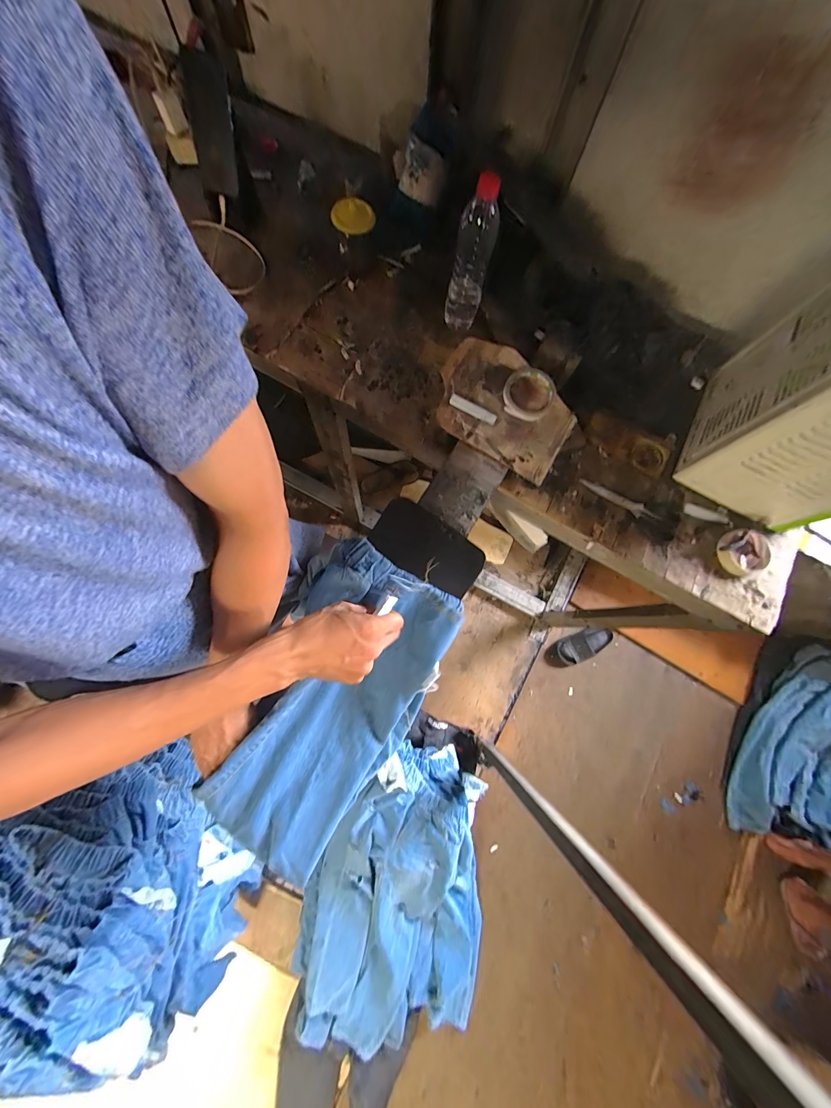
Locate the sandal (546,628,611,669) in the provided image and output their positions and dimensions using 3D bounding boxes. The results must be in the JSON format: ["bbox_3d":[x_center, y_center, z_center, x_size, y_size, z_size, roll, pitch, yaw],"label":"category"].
[{"bbox_3d":[0.649,0.357,1.374,0.282,0.079,0.107,-20,80,-9],"label":"sandal"}]

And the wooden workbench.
[{"bbox_3d":[0.210,-0.134,1.005,1.008,0.850,0.308,35,77,4],"label":"wooden workbench"}]

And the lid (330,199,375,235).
[{"bbox_3d":[-0.107,-0.574,0.605,0.074,0.043,0.017,1,38,6],"label":"lid"}]

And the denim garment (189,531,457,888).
[{"bbox_3d":[-0.112,0.200,0.488,0.210,0.084,0.412,26,83,4],"label":"denim garment"}]

